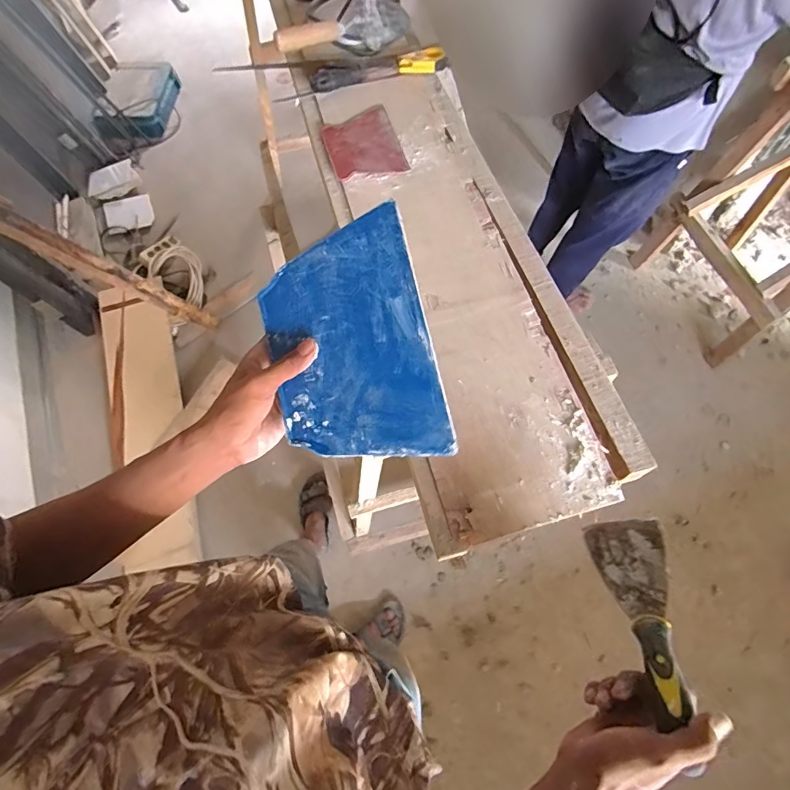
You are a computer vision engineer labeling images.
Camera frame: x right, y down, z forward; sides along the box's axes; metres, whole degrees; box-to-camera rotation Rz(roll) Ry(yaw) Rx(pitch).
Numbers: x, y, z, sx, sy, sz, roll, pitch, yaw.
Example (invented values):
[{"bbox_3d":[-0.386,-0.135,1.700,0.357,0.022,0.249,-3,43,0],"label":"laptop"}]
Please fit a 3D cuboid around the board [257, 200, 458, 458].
[{"bbox_3d":[-0.042,-0.041,0.392,0.144,0.006,0.205,-16,84,16],"label":"board"}]

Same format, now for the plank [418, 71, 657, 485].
[{"bbox_3d":[0.184,-0.247,0.691,0.045,0.030,0.787,-16,69,-7],"label":"plank"}]

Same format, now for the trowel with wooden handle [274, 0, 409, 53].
[{"bbox_3d":[-0.099,-0.711,0.858,0.267,0.064,0.083,-15,69,-7],"label":"trowel with wooden handle"}]

